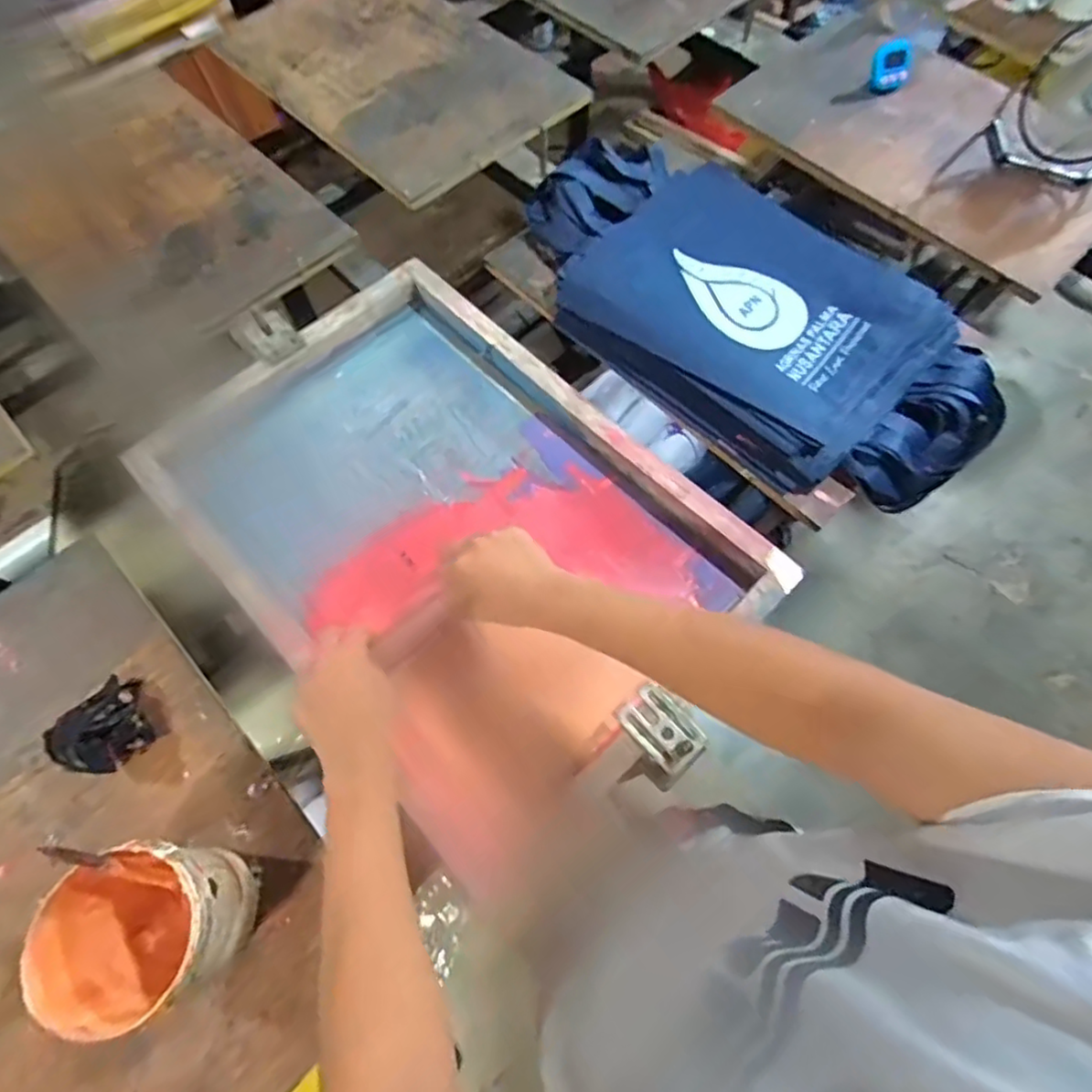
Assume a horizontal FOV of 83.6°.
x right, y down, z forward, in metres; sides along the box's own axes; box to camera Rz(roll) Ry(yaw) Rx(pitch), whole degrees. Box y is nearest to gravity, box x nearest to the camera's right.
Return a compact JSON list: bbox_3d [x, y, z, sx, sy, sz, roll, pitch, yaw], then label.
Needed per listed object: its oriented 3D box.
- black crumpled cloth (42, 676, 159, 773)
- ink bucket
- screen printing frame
[{"bbox_3d":[-0.437,0.184,0.606,0.071,0.046,0.089,37,72,17],"label":"black crumpled cloth"},{"bbox_3d":[-0.319,0.313,0.507,0.121,0.124,0.113,-1,65,2],"label":"ink bucket"},{"bbox_3d":[-0.112,-0.043,0.710,0.472,0.044,0.643,-42,71,-16],"label":"screen printing frame"}]

